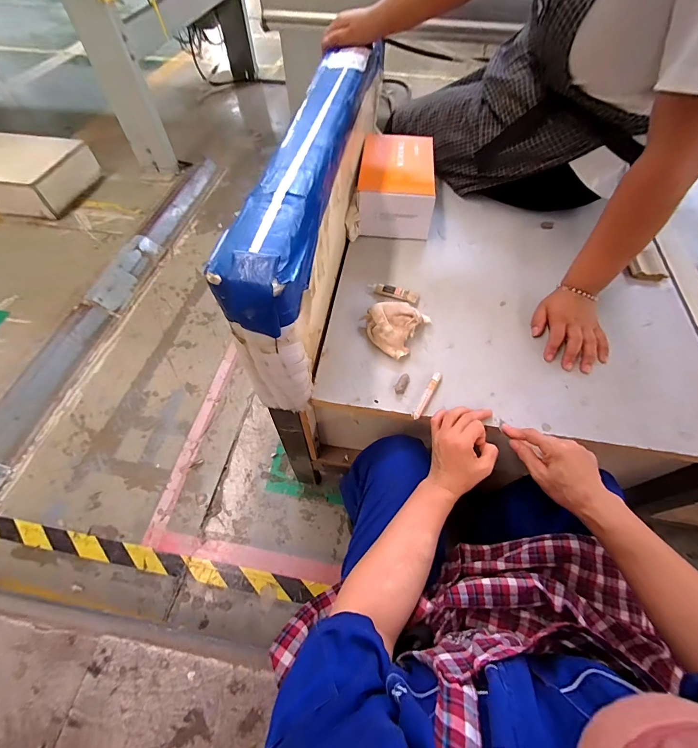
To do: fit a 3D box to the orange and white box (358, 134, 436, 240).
[{"bbox_3d":[0.103,-0.419,0.771,0.151,0.088,0.244,4,58,3],"label":"orange and white box"}]

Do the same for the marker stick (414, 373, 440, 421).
[{"bbox_3d":[0.119,0.034,0.537,0.012,0.014,0.088,26,62,16],"label":"marker stick"}]

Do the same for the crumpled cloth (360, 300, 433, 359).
[{"bbox_3d":[0.071,-0.087,0.593,0.102,0.040,0.106,25,61,16],"label":"crumpled cloth"}]

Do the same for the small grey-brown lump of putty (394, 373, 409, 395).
[{"bbox_3d":[0.085,0.014,0.553,0.016,0.012,0.038,21,60,14],"label":"small grey-brown lump of putty"}]

